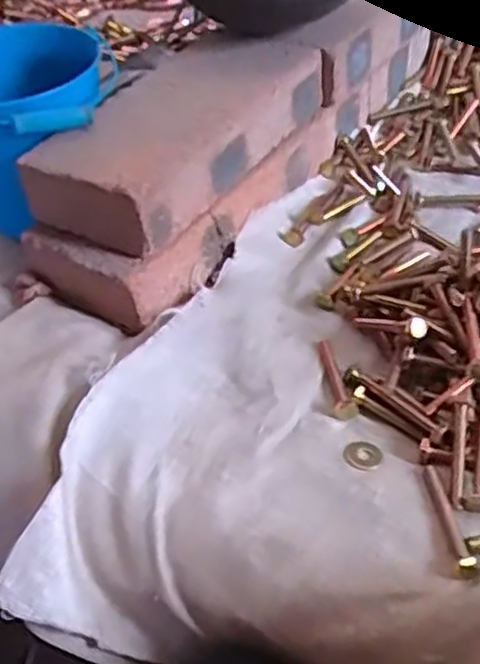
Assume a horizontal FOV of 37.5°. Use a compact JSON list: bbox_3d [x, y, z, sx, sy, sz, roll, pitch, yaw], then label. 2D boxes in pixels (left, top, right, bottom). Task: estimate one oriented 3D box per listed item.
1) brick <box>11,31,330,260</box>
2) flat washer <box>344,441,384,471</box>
[{"bbox_3d":[-0.040,-0.155,0.530,0.107,0.056,0.234,25,53,26],"label":"brick"},{"bbox_3d":[0.072,0.072,0.414,0.022,0.004,0.022,2,39,-2],"label":"flat washer"}]

